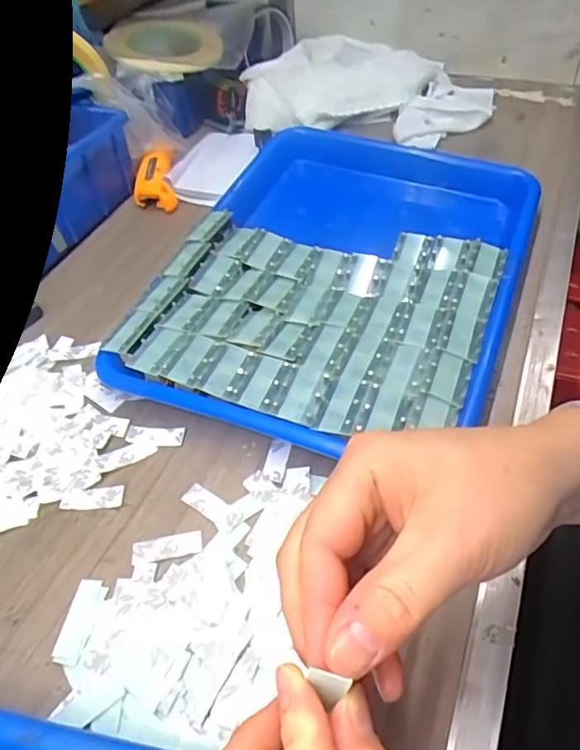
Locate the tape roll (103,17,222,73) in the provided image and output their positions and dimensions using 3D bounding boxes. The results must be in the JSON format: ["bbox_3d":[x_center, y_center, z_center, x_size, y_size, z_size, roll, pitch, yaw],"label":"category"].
[{"bbox_3d":[-0.134,-0.351,0.556,0.119,0.019,0.118,-10,50,-2],"label":"tape roll"}]

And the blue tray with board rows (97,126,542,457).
[{"bbox_3d":[0.041,-0.086,0.403,0.252,0.045,0.329,15,53,18],"label":"blue tray with board rows"}]

